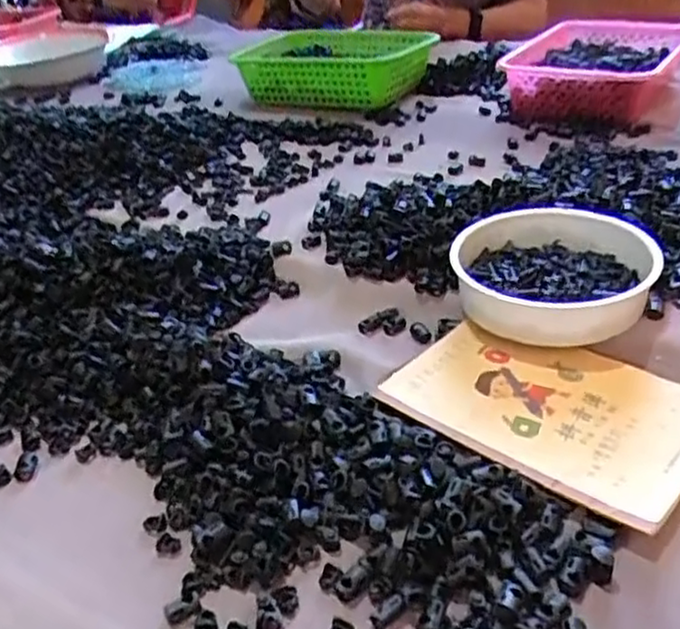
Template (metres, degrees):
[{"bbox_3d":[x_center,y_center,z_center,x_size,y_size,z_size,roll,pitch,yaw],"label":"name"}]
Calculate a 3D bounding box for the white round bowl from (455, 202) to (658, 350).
[{"bbox_3d":[0.177,-0.036,0.592,0.161,0.049,0.167,-4,33,3],"label":"white round bowl"}]

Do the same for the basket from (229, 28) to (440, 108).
[{"bbox_3d":[-0.001,-0.399,1.114,0.258,0.081,0.199,14,38,27],"label":"basket"}]

